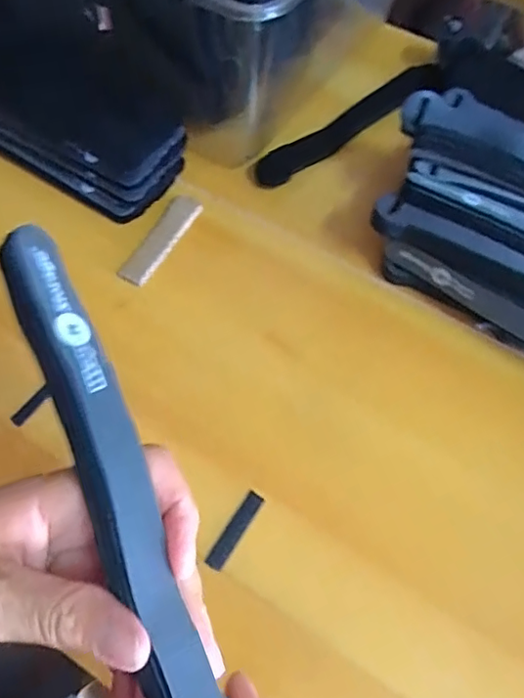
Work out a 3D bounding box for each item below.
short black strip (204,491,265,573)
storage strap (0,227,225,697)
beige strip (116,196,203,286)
[{"bbox_3d":[-0.015,0.102,0.313,0.010,0.004,0.047,31,64,13],"label":"short black strip"},{"bbox_3d":[-0.050,0.052,0.196,0.024,0.016,0.198,-20,86,-13],"label":"storage strap"},{"bbox_3d":[-0.074,-0.081,0.408,0.024,0.004,0.086,26,62,10],"label":"beige strip"}]

